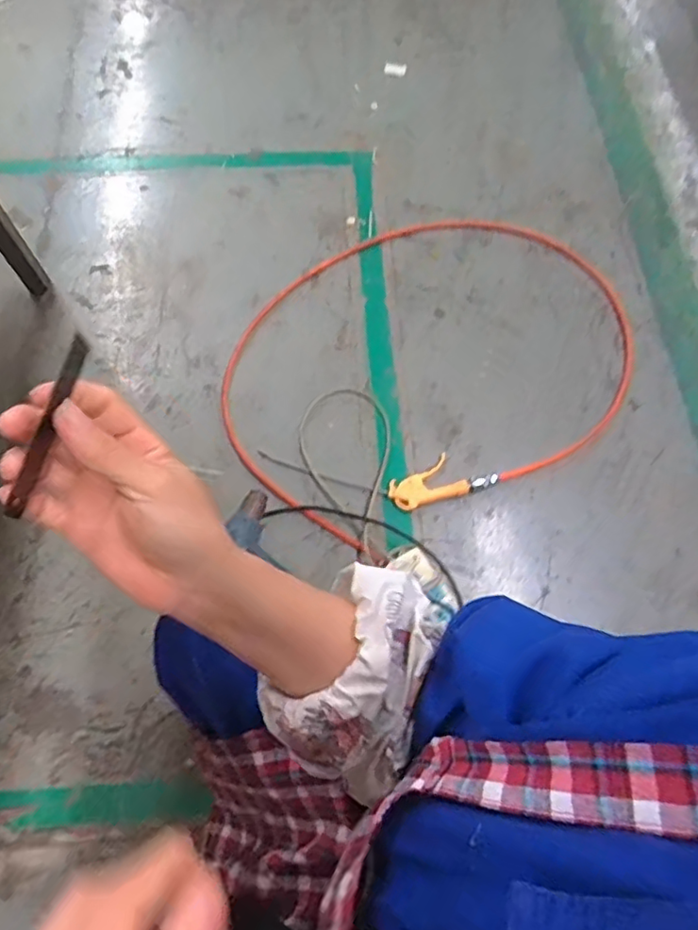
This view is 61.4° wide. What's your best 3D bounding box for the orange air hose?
[{"bbox_3d":[0.147,-0.214,1.121,0.776,0.033,0.577,-22,70,-10],"label":"orange air hose"}]

